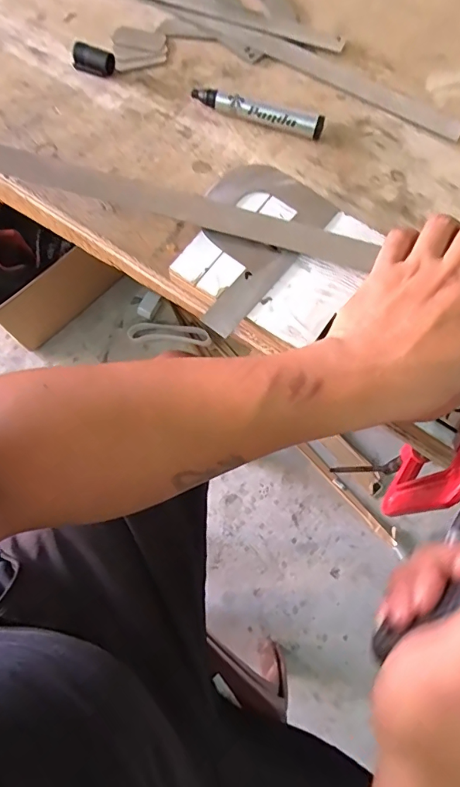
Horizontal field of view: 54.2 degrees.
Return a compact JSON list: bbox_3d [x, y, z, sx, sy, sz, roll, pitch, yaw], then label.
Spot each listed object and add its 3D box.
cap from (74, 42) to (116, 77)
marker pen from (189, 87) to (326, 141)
[{"bbox_3d":[-0.121,-0.298,0.400,0.039,0.015,0.018,19,73,5],"label":"cap"},{"bbox_3d":[0.024,-0.242,0.388,0.115,0.019,0.015,17,73,4],"label":"marker pen"}]

